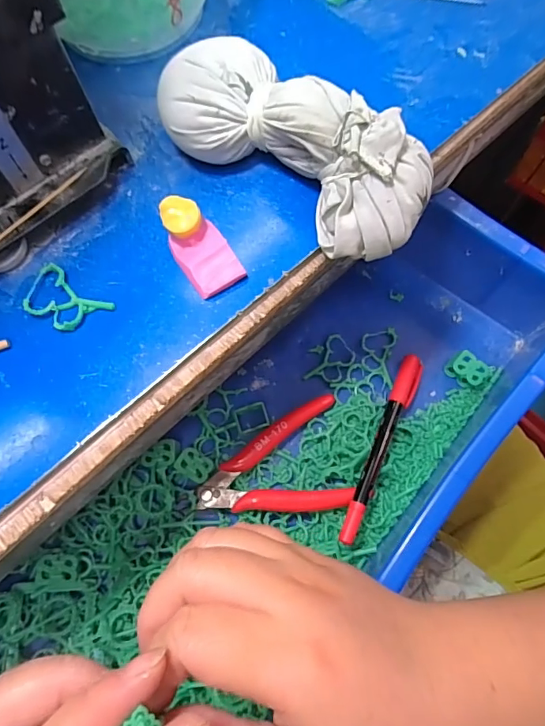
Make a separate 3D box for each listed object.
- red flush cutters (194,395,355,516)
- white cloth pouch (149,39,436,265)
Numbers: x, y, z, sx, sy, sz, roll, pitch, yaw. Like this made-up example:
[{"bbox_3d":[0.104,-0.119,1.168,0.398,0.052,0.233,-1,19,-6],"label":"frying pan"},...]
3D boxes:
[{"bbox_3d":[0.005,0.073,0.314,0.106,0.014,0.074,-22,72,-5],"label":"red flush cutters"},{"bbox_3d":[0.010,-0.101,0.217,0.133,0.043,0.057,36,76,13],"label":"white cloth pouch"}]

